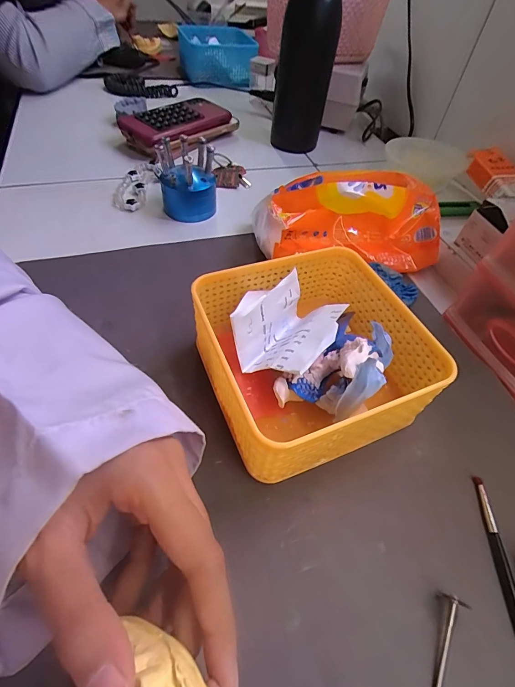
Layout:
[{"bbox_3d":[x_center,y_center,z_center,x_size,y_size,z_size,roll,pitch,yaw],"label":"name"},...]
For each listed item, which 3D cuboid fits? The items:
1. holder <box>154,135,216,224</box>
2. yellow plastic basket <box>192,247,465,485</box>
[{"bbox_3d":[-0.076,-0.175,0.377,0.059,0.068,0.052,-6,52,-11],"label":"holder"},{"bbox_3d":[0.034,0.007,0.241,0.134,0.066,0.132,-15,54,-17],"label":"yellow plastic basket"}]

